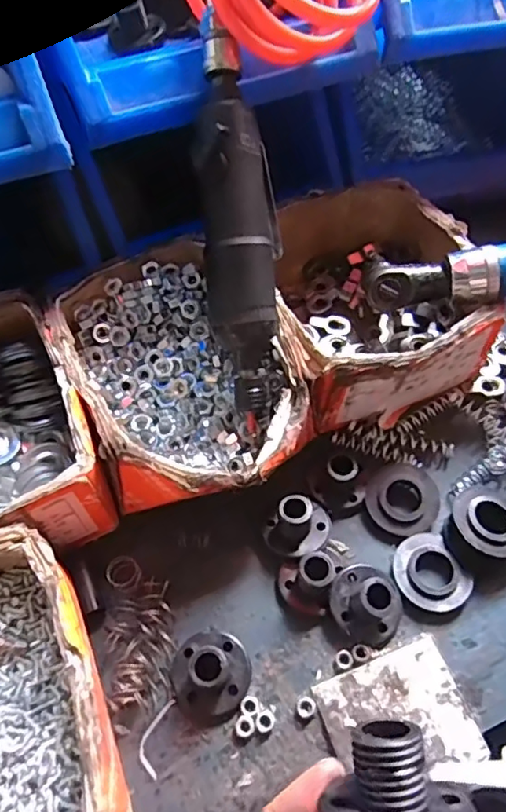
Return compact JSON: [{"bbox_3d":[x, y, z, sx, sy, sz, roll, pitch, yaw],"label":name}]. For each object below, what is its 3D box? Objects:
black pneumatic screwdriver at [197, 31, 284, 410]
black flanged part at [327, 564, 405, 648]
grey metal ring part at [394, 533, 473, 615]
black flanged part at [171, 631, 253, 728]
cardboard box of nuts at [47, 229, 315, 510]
[{"bbox_3d":[-0.006,-0.105,0.341,0.047,0.063,0.210,-6,98,-3],"label":"black pneumatic screwdriver"},{"bbox_3d":[0.067,0.111,0.321,0.042,0.026,0.043,0,57,0],"label":"black flanged part"},{"bbox_3d":[0.106,0.101,0.338,0.040,0.010,0.046,-27,61,-16],"label":"grey metal ring part"},{"bbox_3d":[-0.023,0.145,0.305,0.043,0.024,0.045,0,57,0],"label":"black flanged part"},{"bbox_3d":[-0.045,-0.019,0.372,0.128,0.070,0.184,-24,60,-15],"label":"cardboard box of nuts"}]

